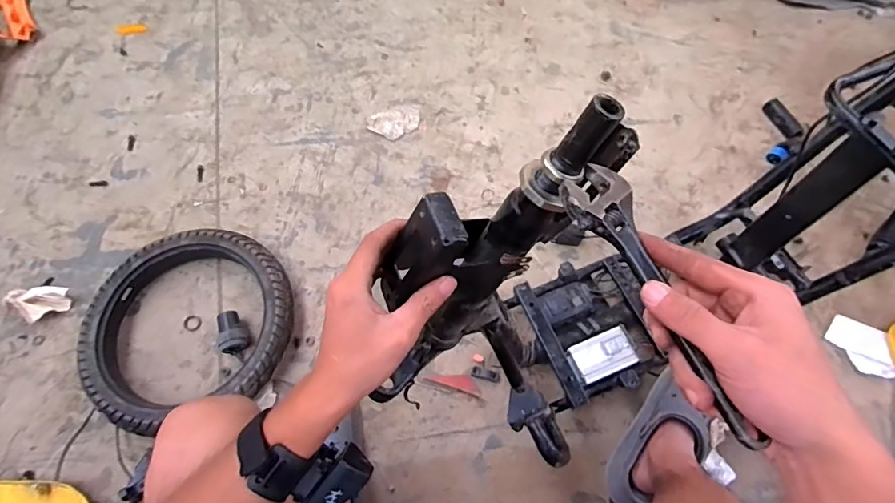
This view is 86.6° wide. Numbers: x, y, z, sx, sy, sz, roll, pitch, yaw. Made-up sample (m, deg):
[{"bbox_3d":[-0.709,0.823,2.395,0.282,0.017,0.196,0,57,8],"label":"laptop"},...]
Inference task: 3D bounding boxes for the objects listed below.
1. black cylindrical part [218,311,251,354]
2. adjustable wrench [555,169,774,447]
[{"bbox_3d":[-0.387,0.145,0.865,0.047,0.053,0.072,-13,68,-6],"label":"black cylindrical part"},{"bbox_3d":[0.130,0.022,0.298,0.054,0.017,0.194,-19,65,-9],"label":"adjustable wrench"}]

